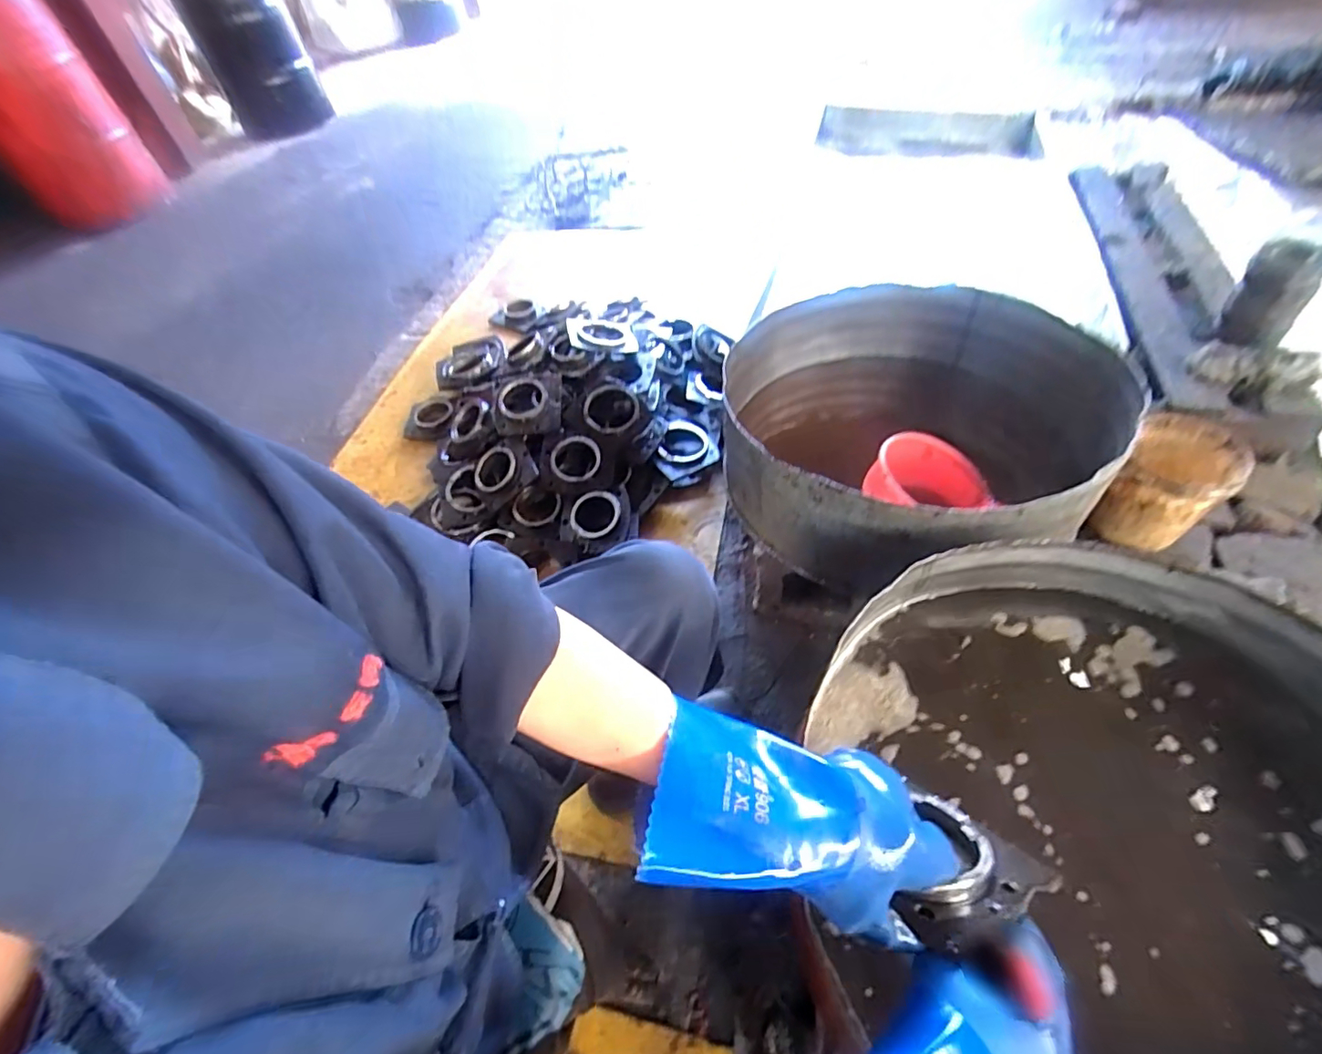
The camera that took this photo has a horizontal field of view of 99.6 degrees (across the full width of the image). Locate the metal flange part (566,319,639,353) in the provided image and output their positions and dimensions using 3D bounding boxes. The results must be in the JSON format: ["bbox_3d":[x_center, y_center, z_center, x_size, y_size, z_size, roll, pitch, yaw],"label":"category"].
[{"bbox_3d":[-0.144,-0.469,1.366,0.162,0.025,0.174,0,42,-13],"label":"metal flange part"}]

